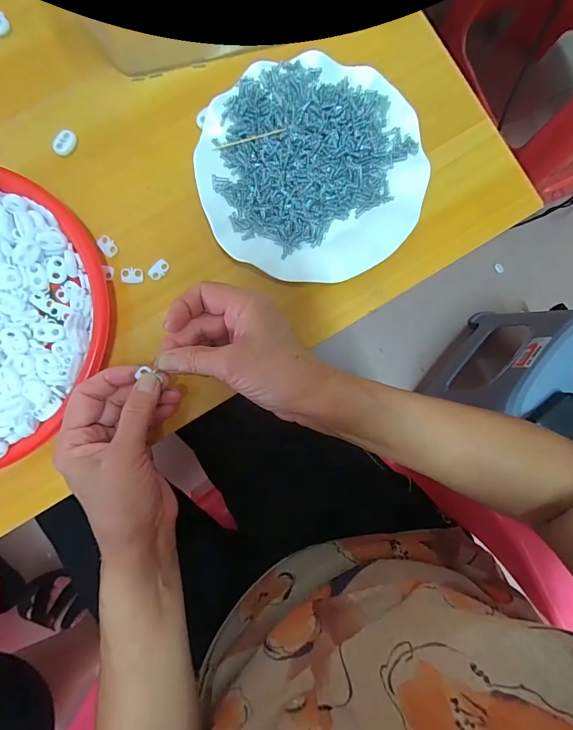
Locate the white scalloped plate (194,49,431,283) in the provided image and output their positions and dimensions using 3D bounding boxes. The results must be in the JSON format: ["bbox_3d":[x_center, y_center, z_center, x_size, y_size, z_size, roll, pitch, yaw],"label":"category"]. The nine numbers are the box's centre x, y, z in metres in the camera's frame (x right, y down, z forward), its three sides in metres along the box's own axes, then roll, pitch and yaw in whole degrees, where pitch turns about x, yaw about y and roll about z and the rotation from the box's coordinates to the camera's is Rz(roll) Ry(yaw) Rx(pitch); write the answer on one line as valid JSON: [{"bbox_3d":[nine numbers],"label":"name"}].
[{"bbox_3d":[0.021,-0.157,0.295,0.176,0.026,0.172,0,88,-2],"label":"white scalloped plate"}]

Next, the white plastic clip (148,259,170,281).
[{"bbox_3d":[-0.107,-0.080,0.304,0.019,0.004,0.012,-44,90,-3],"label":"white plastic clip"}]

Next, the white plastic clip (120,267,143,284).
[{"bbox_3d":[-0.129,-0.075,0.304,0.018,0.004,0.012,0,88,-2],"label":"white plastic clip"}]

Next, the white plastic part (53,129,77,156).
[{"bbox_3d":[-0.184,-0.184,0.299,0.013,0.008,0.021,26,88,-1],"label":"white plastic part"}]

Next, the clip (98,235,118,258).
[{"bbox_3d":[-0.149,-0.099,0.302,0.017,0.004,0.012,45,87,0],"label":"clip"}]

